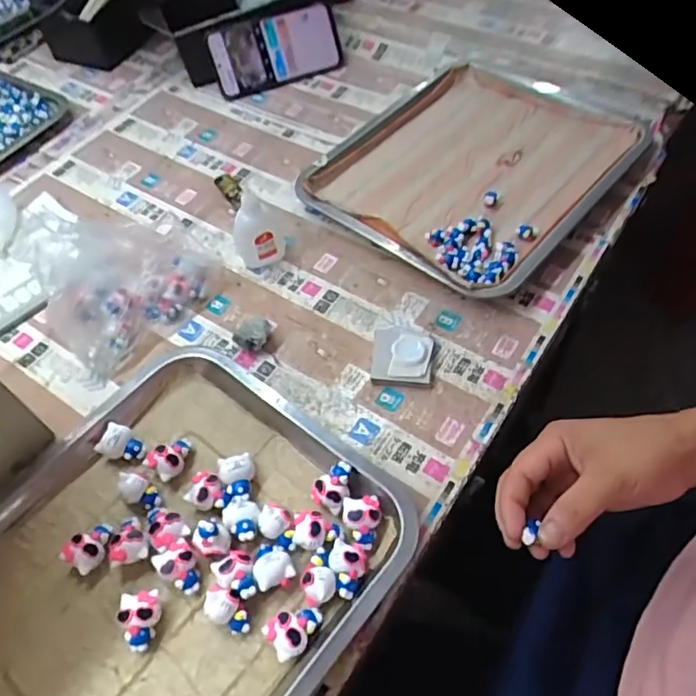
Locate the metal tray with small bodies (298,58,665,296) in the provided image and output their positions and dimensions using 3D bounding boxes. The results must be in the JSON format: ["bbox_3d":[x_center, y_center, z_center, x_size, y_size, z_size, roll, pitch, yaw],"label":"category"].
[{"bbox_3d":[0.141,-0.202,0.640,0.263,0.023,0.330,37,65,22],"label":"metal tray with small bodies"}]

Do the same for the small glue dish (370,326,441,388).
[{"bbox_3d":[0.049,0.004,0.508,0.055,0.014,0.059,8,58,6],"label":"small glue dish"}]

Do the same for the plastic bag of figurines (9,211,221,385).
[{"bbox_3d":[-0.210,-0.075,0.532,0.105,0.101,0.152,38,65,22],"label":"plastic bag of figurines"}]

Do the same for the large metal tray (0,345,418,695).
[{"bbox_3d":[-0.152,0.167,0.398,0.275,0.026,0.350,34,64,20],"label":"large metal tray"}]

